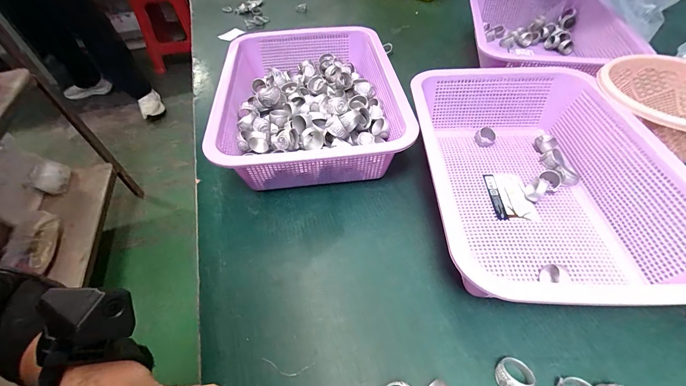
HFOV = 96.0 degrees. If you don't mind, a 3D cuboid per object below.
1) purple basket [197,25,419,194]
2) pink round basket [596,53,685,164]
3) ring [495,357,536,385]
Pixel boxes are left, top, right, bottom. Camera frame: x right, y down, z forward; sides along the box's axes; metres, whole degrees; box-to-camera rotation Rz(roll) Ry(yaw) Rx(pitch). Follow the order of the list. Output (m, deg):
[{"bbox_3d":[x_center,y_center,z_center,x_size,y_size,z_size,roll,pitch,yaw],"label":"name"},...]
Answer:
[{"bbox_3d":[-0.039,-0.122,0.428,0.223,0.085,0.297,-7,49,-3],"label":"purple basket"},{"bbox_3d":[0.378,-0.093,0.369,0.129,0.079,0.141,-2,49,2],"label":"pink round basket"},{"bbox_3d":[0.131,0.141,0.237,0.026,0.015,0.024,-2,49,2],"label":"ring"}]

